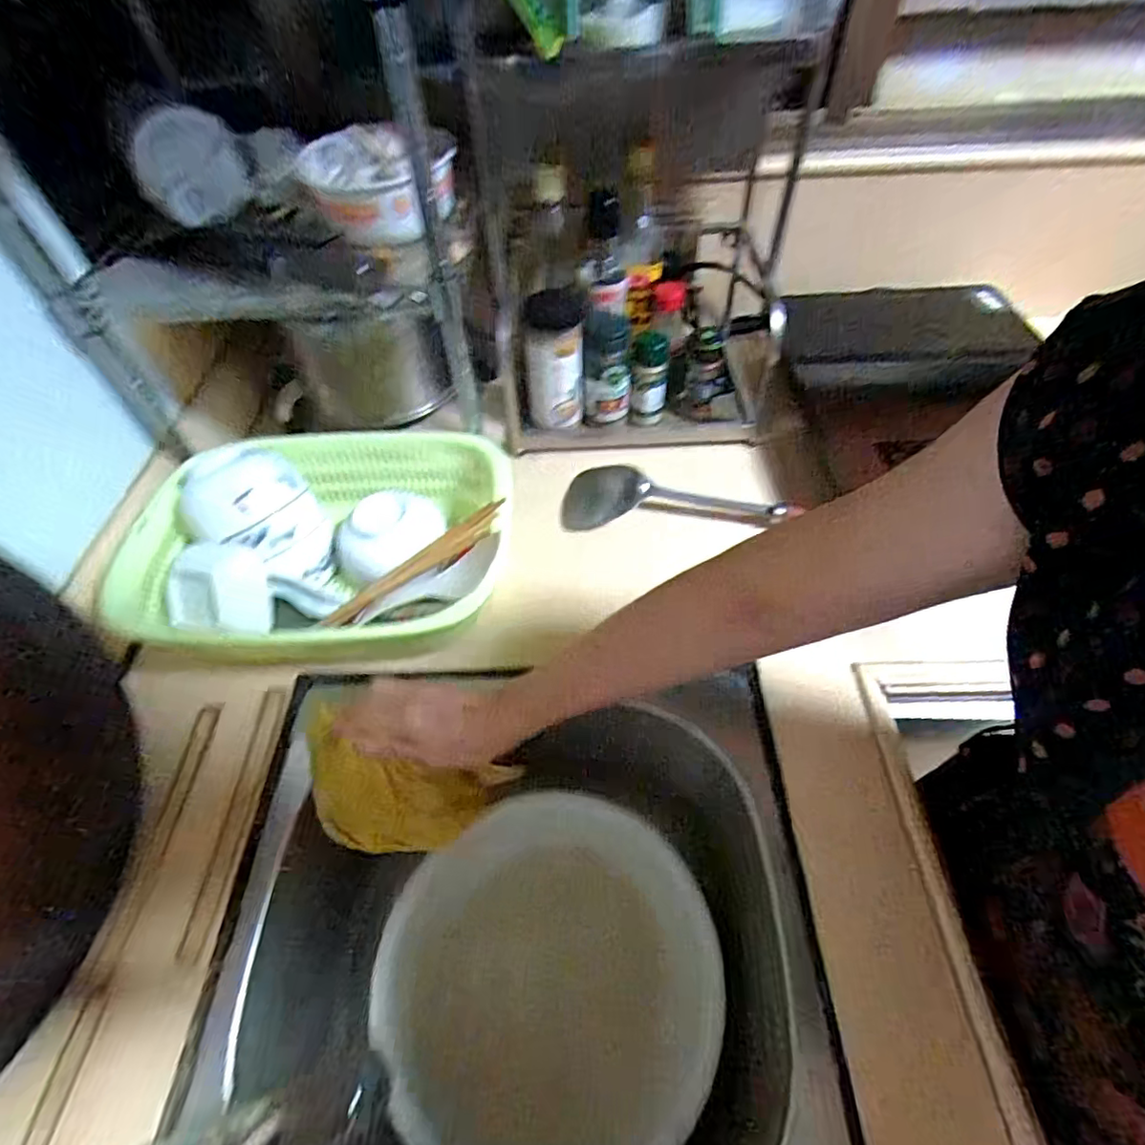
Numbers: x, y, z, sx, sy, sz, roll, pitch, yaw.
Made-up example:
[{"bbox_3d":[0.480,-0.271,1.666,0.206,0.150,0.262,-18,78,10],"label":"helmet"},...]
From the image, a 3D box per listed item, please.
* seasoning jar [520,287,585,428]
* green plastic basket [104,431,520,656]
[{"bbox_3d":[-0.022,-0.249,0.682,0.067,0.136,0.068,1,52,4],"label":"seasoning jar"},{"bbox_3d":[-0.233,-0.027,0.559,0.347,0.100,0.249,-3,52,1],"label":"green plastic basket"}]

